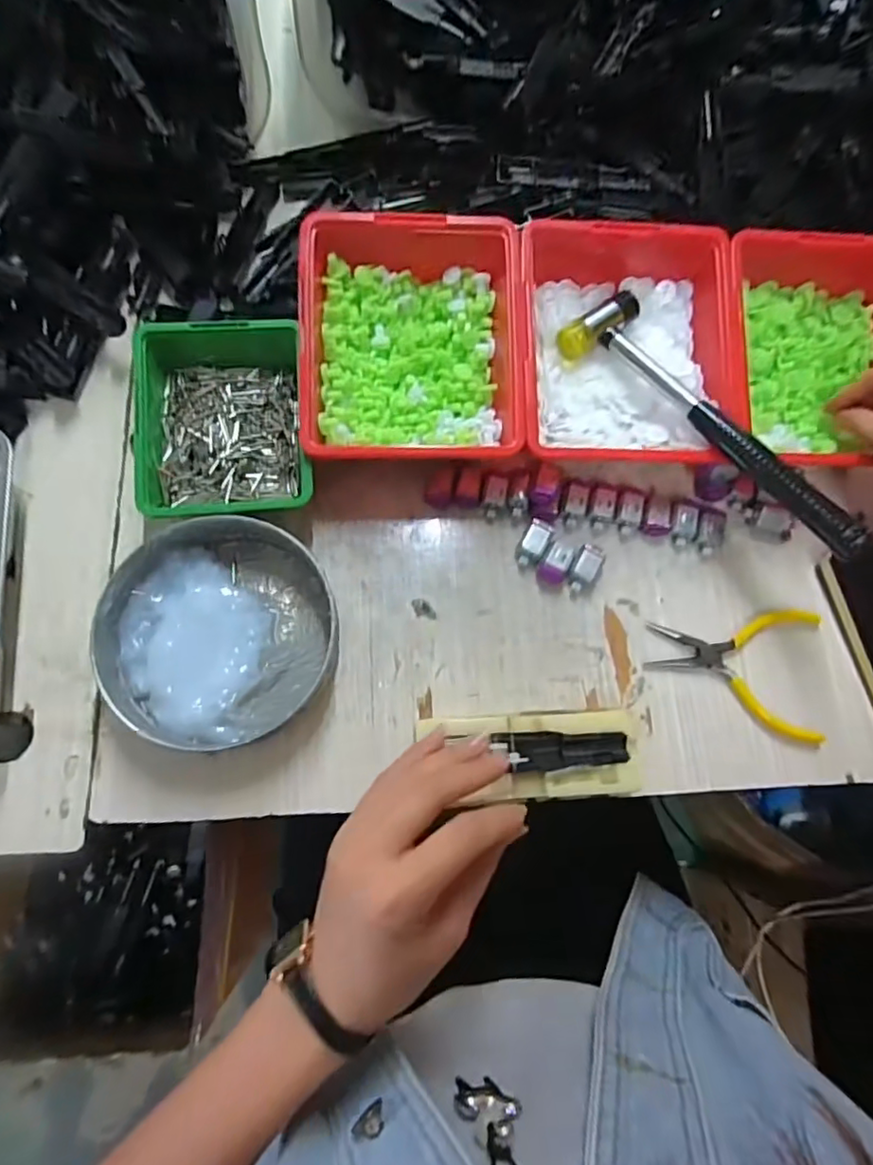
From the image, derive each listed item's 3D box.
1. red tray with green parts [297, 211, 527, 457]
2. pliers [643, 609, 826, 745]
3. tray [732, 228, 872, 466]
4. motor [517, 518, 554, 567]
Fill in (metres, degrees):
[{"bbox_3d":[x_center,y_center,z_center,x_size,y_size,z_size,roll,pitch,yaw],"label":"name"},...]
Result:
[{"bbox_3d":[-0.016,-0.163,0.400,0.144,0.043,0.162,0,81,-4],"label":"red tray with green parts"},{"bbox_3d":[0.202,0.049,0.395,0.114,0.020,0.087,16,80,-2],"label":"pliers"},{"bbox_3d":[0.275,-0.159,0.417,0.140,0.048,0.163,0,81,-4],"label":"tray"},{"bbox_3d":[0.068,-0.027,0.409,0.017,0.010,0.033,28,80,0],"label":"motor"}]

